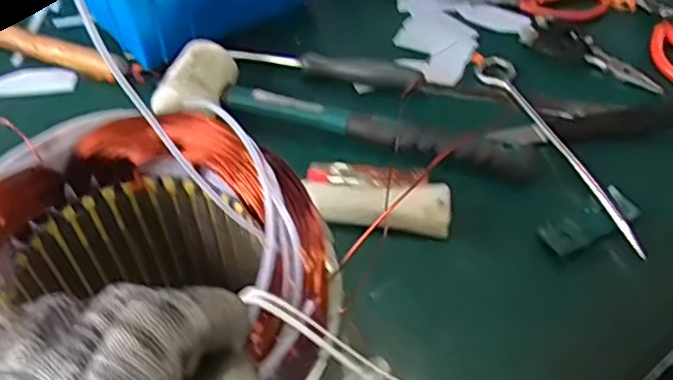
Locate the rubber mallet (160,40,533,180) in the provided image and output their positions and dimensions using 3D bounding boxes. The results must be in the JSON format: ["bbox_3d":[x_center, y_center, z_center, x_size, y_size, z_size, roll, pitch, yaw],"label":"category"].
[{"bbox_3d":[0.009,-0.063,0.489,0.287,0.043,0.073,7,51,7],"label":"rubber mallet"}]

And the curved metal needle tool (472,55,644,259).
[{"bbox_3d":[0.173,-0.038,0.486,0.029,0.013,0.217,-18,52,-13],"label":"curved metal needle tool"}]

